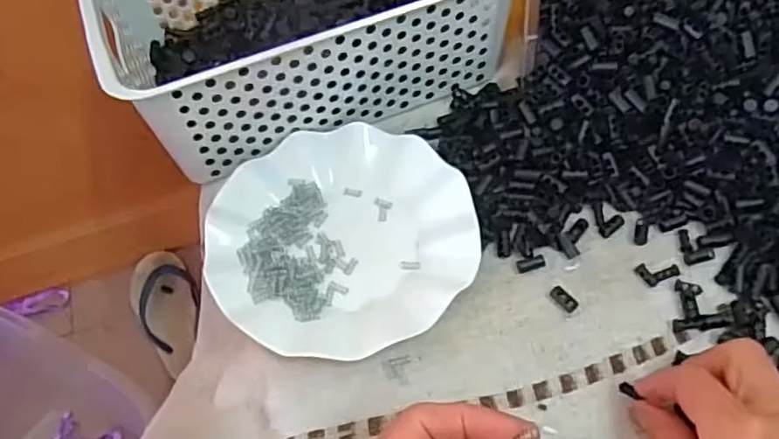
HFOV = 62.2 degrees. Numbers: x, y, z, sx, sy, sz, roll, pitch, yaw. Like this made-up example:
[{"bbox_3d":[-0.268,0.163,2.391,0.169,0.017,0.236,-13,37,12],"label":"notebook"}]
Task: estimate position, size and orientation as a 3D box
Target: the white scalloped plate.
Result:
[{"bbox_3d":[-0.033,0.011,0.456,0.177,0.023,0.177,-2,56,3],"label":"white scalloped plate"}]

